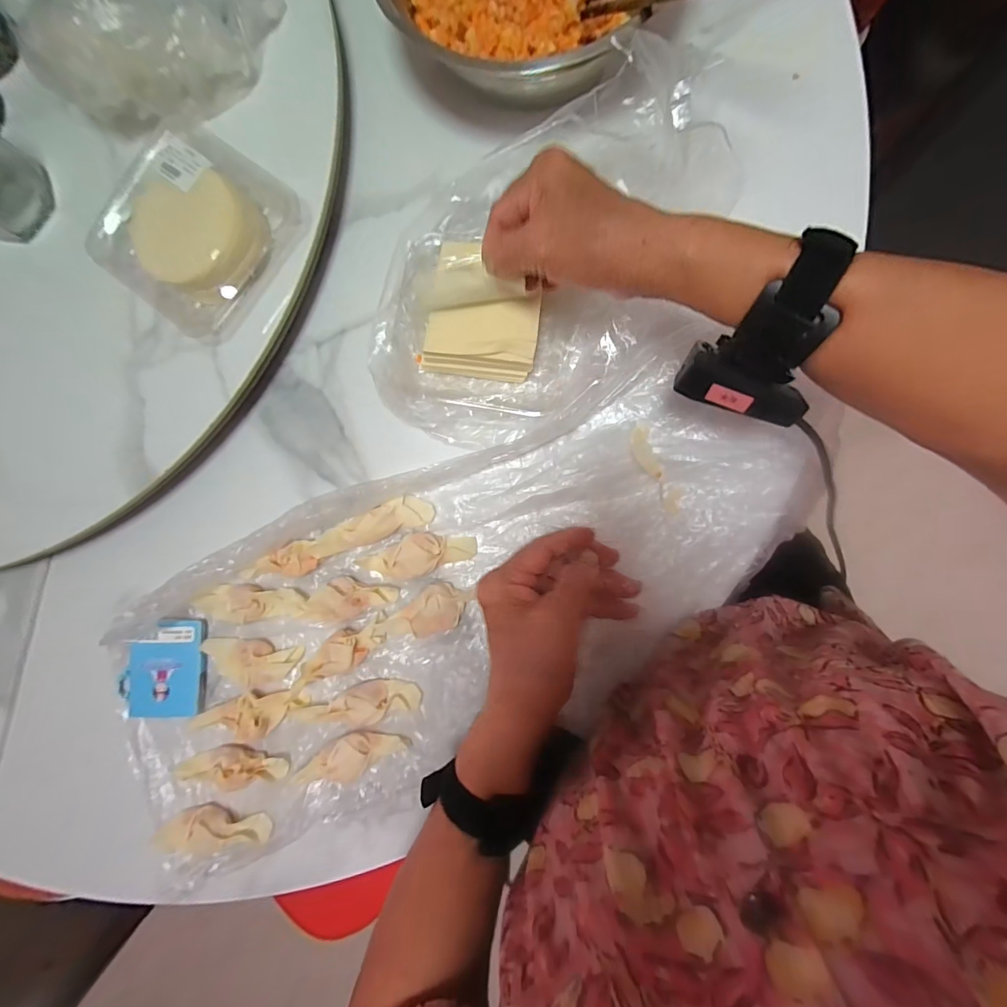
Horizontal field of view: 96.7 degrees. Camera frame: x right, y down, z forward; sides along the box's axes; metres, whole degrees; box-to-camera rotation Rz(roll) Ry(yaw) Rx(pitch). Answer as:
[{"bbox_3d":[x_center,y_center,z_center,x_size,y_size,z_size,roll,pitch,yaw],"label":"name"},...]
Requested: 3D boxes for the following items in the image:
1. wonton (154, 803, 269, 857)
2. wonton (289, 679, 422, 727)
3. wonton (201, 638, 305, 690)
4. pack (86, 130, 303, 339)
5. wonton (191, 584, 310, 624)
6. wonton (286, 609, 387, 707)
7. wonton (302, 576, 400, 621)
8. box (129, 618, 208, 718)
[{"bbox_3d":[-0.229,0.257,0.351,0.085,0.016,0.036,-14,85,7],"label":"wonton"},{"bbox_3d":[-0.116,0.156,0.343,0.103,0.016,0.030,-13,85,7],"label":"wonton"},{"bbox_3d":[-0.203,0.130,0.358,0.081,0.018,0.040,-2,86,7],"label":"wonton"},{"bbox_3d":[-0.234,-0.206,0.338,0.138,0.041,0.134,37,91,7],"label":"pack"},{"bbox_3d":[-0.202,0.082,0.361,0.091,0.013,0.029,0,87,8],"label":"wonton"},{"bbox_3d":[-0.130,0.122,0.344,0.097,0.017,0.028,-41,82,3],"label":"wonton"},{"bbox_3d":[-0.120,0.073,0.347,0.074,0.020,0.031,-11,85,-6],"label":"wonton"},{"bbox_3d":[-0.277,0.134,0.363,0.065,0.013,0.078,-3,86,7],"label":"box"}]

